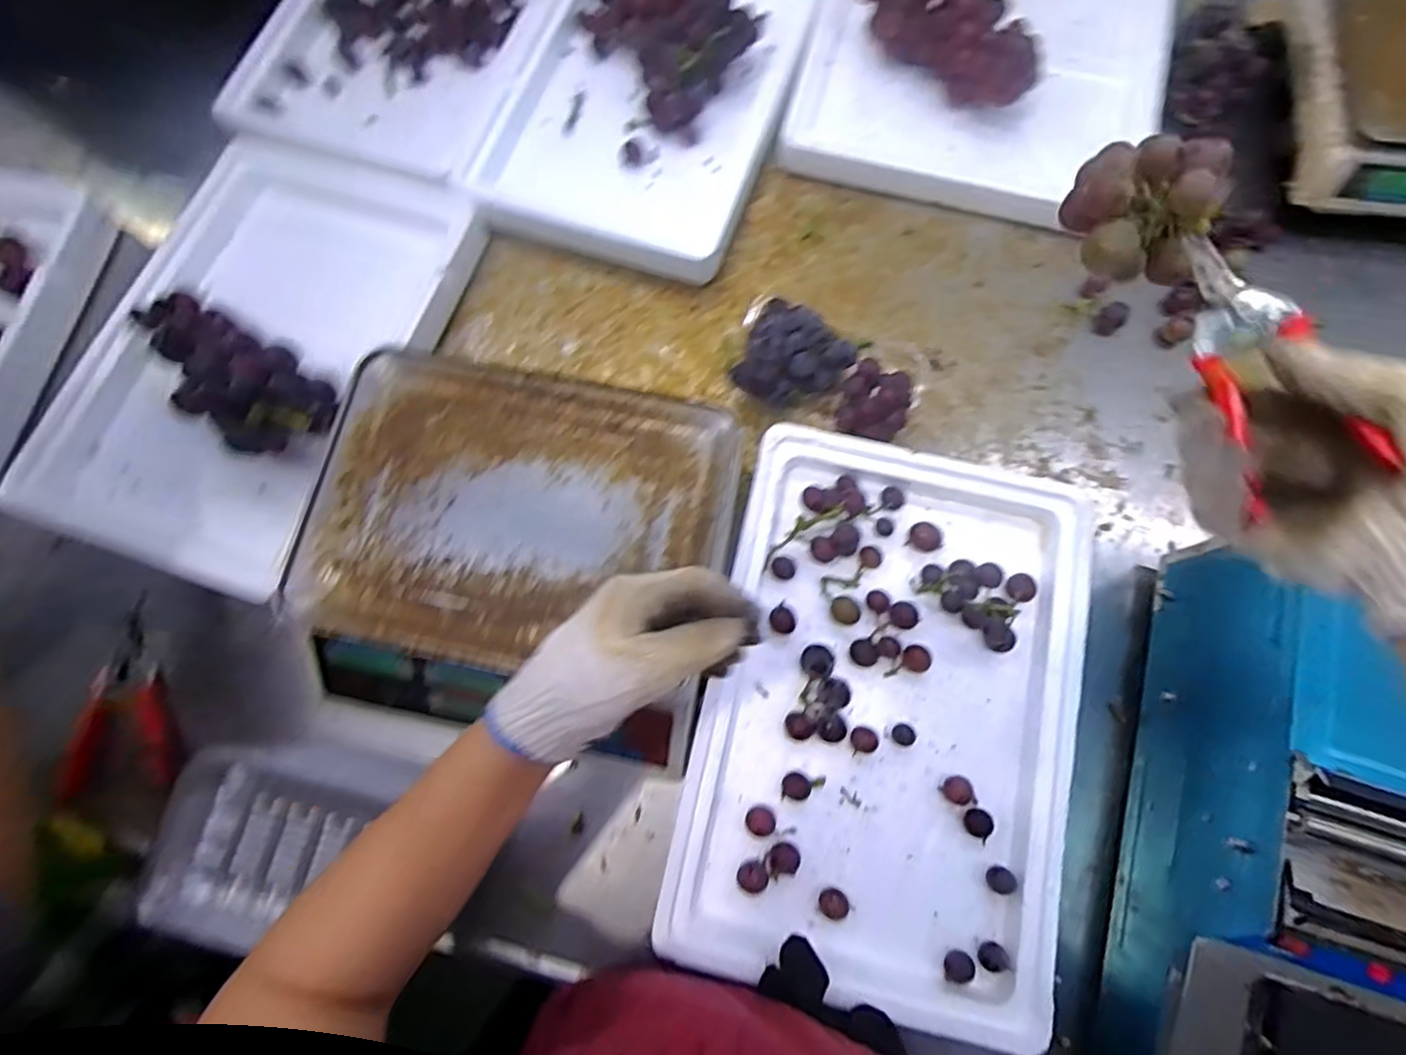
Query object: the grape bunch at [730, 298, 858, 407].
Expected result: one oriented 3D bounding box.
[{"bbox_3d":[0.077,-0.157,0.620,0.095,0.077,0.095,0,75,1],"label":"grape bunch"}]

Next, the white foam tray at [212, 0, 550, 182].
[{"bbox_3d":[-0.354,-0.632,0.783,0.322,0.036,0.442,20,77,7],"label":"white foam tray"}]

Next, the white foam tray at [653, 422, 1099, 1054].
[{"bbox_3d":[0.155,0.147,0.546,0.293,0.045,0.437,13,76,5],"label":"white foam tray"}]

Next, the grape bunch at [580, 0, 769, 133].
[{"bbox_3d":[-0.030,-0.579,0.723,0.176,0.065,0.254,-30,76,-6],"label":"grape bunch"}]

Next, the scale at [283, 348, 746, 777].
[{"bbox_3d":[-0.152,0.025,0.543,0.327,0.100,0.292,11,76,4],"label":"scale"}]

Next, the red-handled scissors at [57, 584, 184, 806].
[{"bbox_3d":[-0.527,0.148,0.590,0.083,0.022,0.173,-8,75,-1],"label":"red-handled scissors"}]

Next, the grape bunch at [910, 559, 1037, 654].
[{"bbox_3d":[0.237,0.062,0.560,0.099,0.031,0.072,18,76,6],"label":"grape bunch"}]

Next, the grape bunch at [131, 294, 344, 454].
[{"bbox_3d":[-0.449,-0.152,0.594,0.215,0.069,0.099,36,79,10],"label":"grape bunch"}]

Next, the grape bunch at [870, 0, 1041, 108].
[{"bbox_3d":[0.264,-0.529,0.696,0.216,0.090,0.070,40,80,11],"label":"grape bunch"}]

